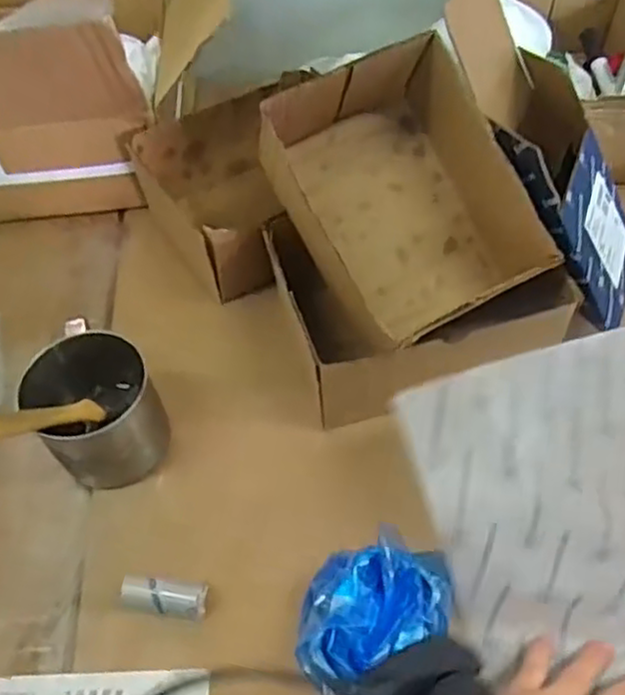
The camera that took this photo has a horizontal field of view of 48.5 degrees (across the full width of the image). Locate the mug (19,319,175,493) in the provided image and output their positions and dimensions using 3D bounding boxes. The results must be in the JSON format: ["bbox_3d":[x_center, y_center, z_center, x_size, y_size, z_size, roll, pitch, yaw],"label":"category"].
[{"bbox_3d":[-0.161,0.045,0.526,0.089,0.080,0.099,-24,57,-13],"label":"mug"}]

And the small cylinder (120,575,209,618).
[{"bbox_3d":[-0.101,0.169,0.468,0.055,0.024,0.022,2,55,5],"label":"small cylinder"}]

